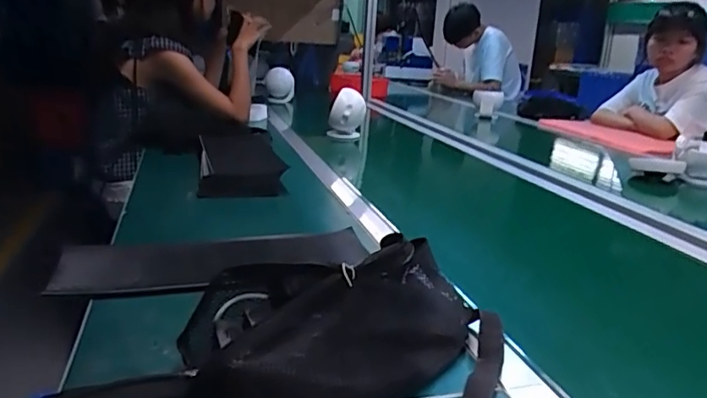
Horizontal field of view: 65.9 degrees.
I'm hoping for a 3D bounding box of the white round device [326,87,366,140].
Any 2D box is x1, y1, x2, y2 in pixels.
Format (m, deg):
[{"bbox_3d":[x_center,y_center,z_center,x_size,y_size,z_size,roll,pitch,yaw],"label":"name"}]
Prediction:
[{"bbox_3d":[-0.019,-0.230,1.505,0.100,0.139,0.098,2,17,-1],"label":"white round device"}]

